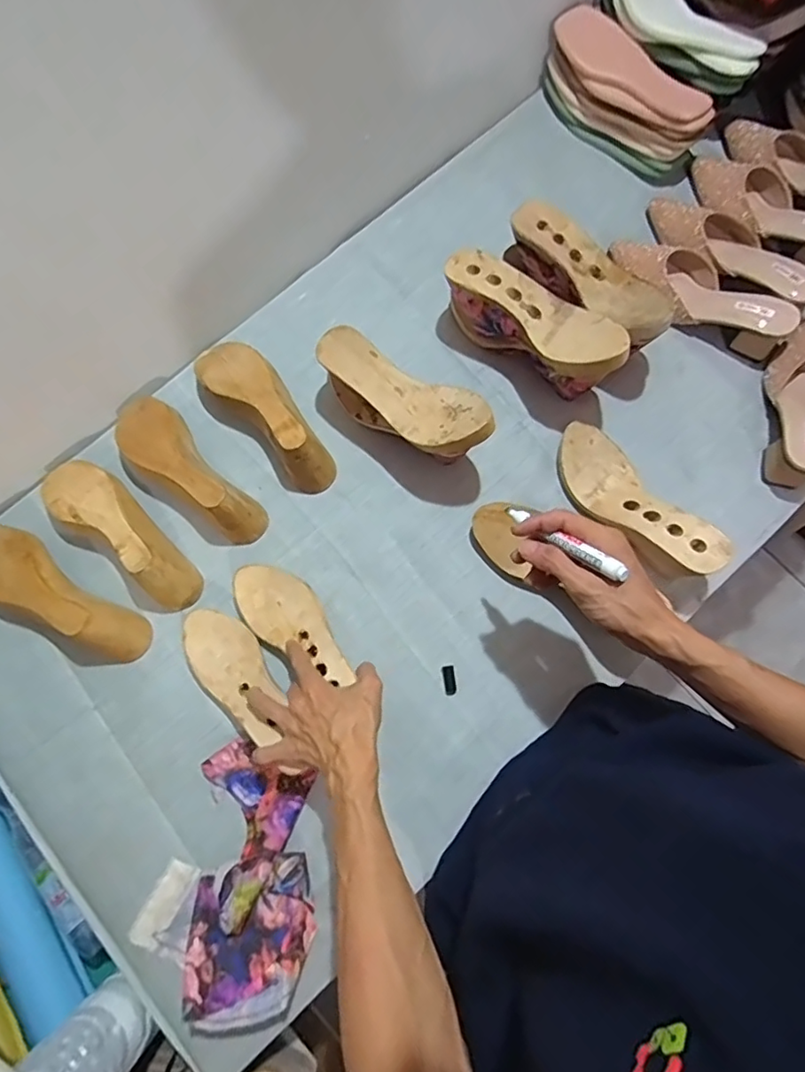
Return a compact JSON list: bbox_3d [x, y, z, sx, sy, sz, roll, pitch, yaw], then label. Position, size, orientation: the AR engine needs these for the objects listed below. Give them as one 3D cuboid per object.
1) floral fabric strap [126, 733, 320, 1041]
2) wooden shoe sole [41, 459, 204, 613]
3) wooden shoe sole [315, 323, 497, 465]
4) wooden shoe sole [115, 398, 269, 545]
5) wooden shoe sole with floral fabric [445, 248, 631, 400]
[{"bbox_3d":[-0.171,0.364,0.610,0.179,0.081,0.232,19,78,6],"label":"floral fabric strap"},{"bbox_3d":[-0.343,-0.008,0.699,0.239,0.078,0.080,40,81,10],"label":"wooden shoe sole"},{"bbox_3d":[-0.005,-0.167,0.654,0.234,0.071,0.083,31,79,8],"label":"wooden shoe sole"},{"bbox_3d":[-0.269,-0.085,0.715,0.237,0.080,0.080,42,81,10],"label":"wooden shoe sole"},{"bbox_3d":[0.160,-0.261,0.715,0.239,0.135,0.086,43,81,10],"label":"wooden shoe sole with floral fabric"}]

